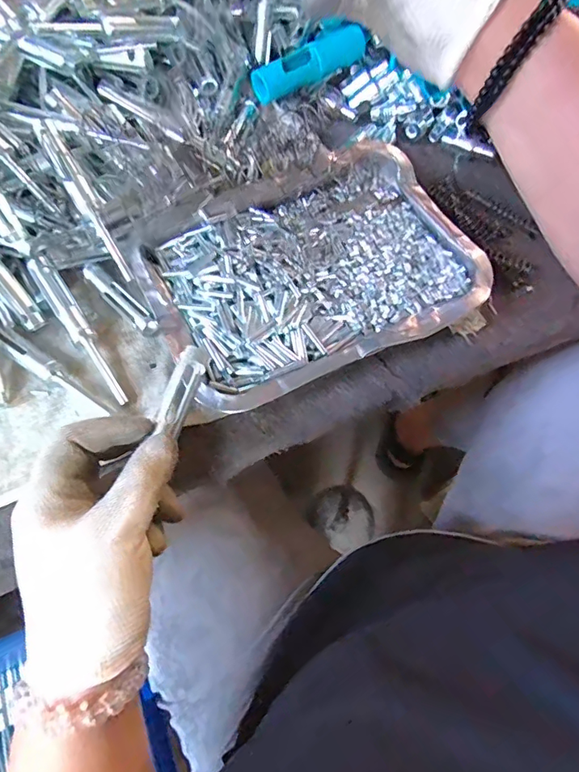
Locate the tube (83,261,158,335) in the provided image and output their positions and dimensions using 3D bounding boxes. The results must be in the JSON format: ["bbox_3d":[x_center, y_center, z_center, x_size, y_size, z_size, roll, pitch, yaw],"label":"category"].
[{"bbox_3d":[-0.134,-0.069,0.369,0.080,0.015,0.015,43,70,15],"label":"tube"}]

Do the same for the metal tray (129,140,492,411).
[{"bbox_3d":[0.016,-0.095,0.374,0.244,0.033,0.179,-24,69,-13],"label":"metal tray"}]

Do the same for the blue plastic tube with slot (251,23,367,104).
[{"bbox_3d":[0.024,-0.320,0.468,0.131,0.036,0.025,-30,70,-15],"label":"blue plastic tube with slot"}]

